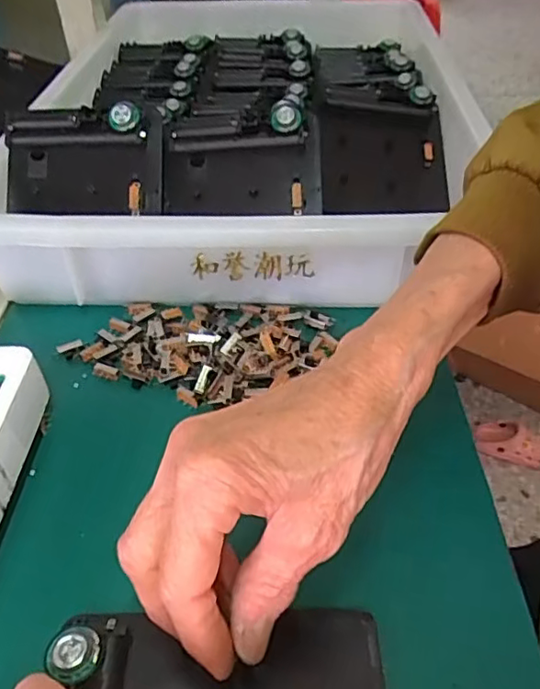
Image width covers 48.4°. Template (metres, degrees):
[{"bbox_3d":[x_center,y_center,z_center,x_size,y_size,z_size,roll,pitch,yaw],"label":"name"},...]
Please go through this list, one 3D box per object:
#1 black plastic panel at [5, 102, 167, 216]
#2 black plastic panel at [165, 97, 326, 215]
[{"bbox_3d":[-0.130,-0.126,0.423,0.106,0.070,0.021,-2,3,5],"label":"black plastic panel"},{"bbox_3d":[-0.020,-0.128,0.434,0.111,0.072,0.018,-2,0,6],"label":"black plastic panel"}]

